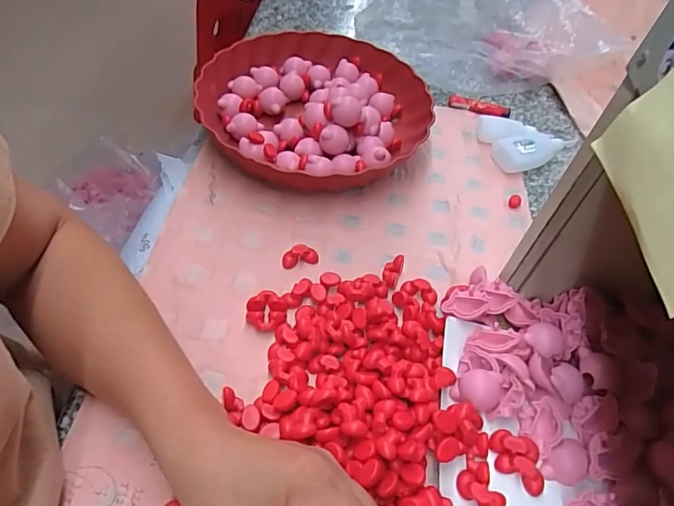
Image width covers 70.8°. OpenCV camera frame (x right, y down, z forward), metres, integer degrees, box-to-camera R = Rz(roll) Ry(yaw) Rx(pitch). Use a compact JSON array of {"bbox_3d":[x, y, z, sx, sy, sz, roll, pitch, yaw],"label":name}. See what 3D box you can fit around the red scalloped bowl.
[{"bbox_3d":[-0.022,-0.153,0.513,0.236,0.061,0.236,2,52,-3],"label":"red scalloped bowl"}]

